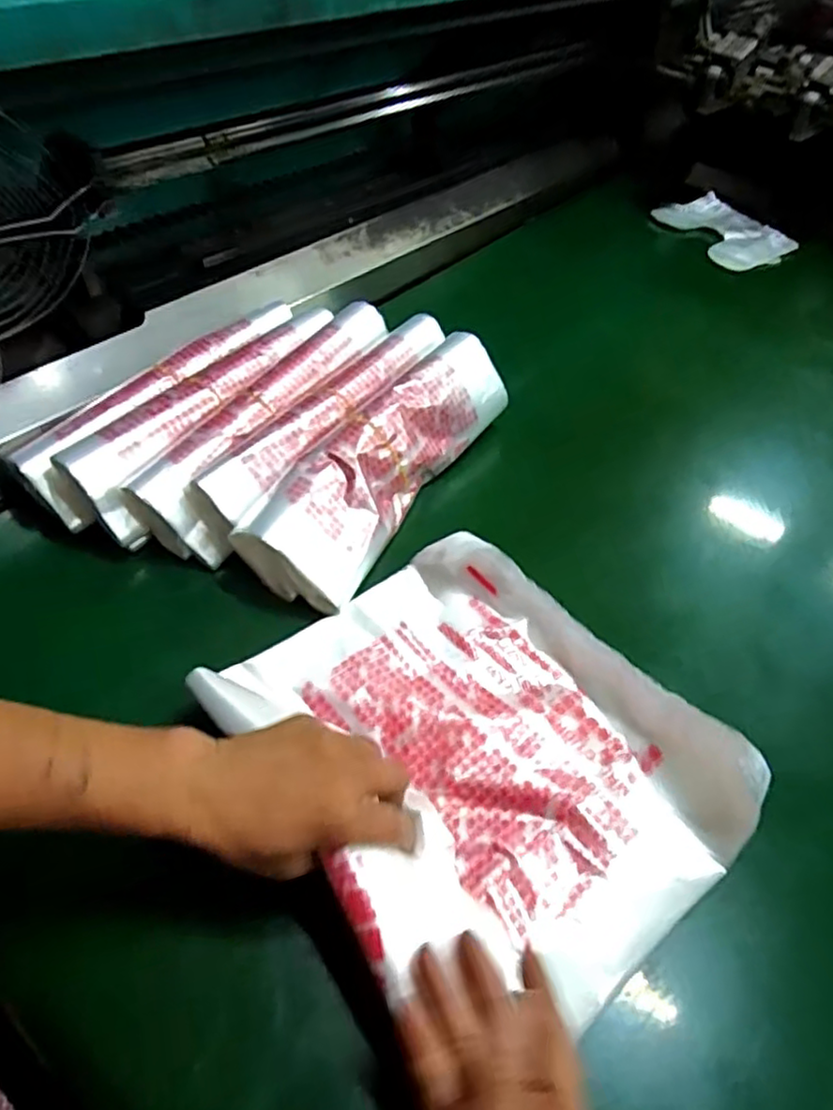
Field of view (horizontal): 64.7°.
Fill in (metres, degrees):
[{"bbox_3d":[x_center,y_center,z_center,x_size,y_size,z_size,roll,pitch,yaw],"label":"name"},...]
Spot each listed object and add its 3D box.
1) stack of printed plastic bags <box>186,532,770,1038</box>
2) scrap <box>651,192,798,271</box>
[{"bbox_3d":[0.033,0.118,0.414,0.239,0.060,0.287,-28,58,-27],"label":"stack of printed plastic bags"},{"bbox_3d":[0.460,-0.485,0.985,0.136,0.039,0.190,-20,54,-22],"label":"scrap"}]

